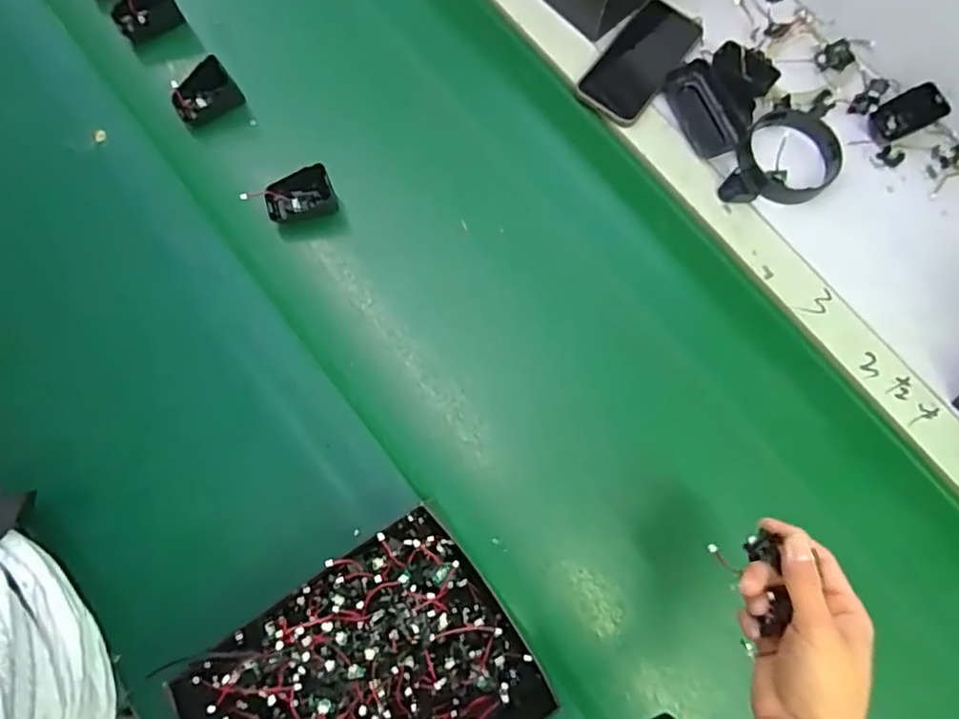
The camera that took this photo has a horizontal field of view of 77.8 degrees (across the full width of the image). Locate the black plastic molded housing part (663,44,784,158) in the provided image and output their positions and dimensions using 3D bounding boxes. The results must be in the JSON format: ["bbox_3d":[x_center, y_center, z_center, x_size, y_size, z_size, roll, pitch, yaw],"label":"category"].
[{"bbox_3d":[0.267,-0.280,0.642,0.110,0.027,0.104,-25,78,-7],"label":"black plastic molded housing part"}]

